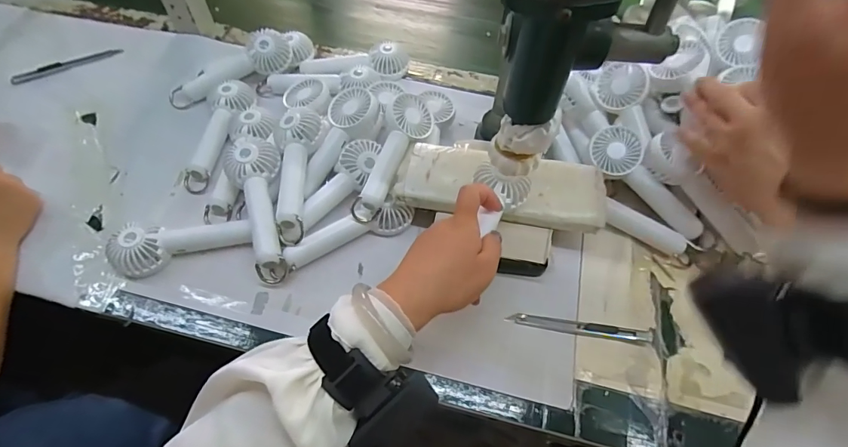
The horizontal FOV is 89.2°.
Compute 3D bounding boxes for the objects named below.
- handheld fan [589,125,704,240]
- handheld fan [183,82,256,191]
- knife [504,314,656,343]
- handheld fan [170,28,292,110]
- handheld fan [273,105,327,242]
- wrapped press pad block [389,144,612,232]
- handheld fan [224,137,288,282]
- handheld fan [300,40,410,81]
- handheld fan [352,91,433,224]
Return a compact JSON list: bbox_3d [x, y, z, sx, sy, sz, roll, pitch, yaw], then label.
[{"bbox_3d":[0.249,-0.049,0.477,0.145,0.034,0.053,44,96,12],"label":"handheld fan"},{"bbox_3d":[-0.247,-0.111,0.522,0.041,0.033,0.158,6,57,1],"label":"handheld fan"},{"bbox_3d":[0.154,0.101,0.418,0.139,0.011,0.016,7,57,2],"label":"knife"},{"bbox_3d":[-0.256,-0.201,0.571,0.167,0.047,0.066,-25,60,2],"label":"handheld fan"},{"bbox_3d":[-0.137,-0.056,0.466,0.048,0.044,0.152,-2,57,-4],"label":"handheld fan"},{"bbox_3d":[0.081,-0.042,0.456,0.209,0.024,0.079,9,57,3],"label":"wrapped press pad block"},{"bbox_3d":[-0.169,-0.016,0.446,0.050,0.037,0.153,-13,74,-11],"label":"handheld fan"},{"bbox_3d":[-0.094,-0.217,0.593,0.143,0.034,0.059,-2,57,-4],"label":"handheld fan"},{"bbox_3d":[-0.030,-0.077,0.474,0.049,0.051,0.167,15,58,7],"label":"handheld fan"}]

